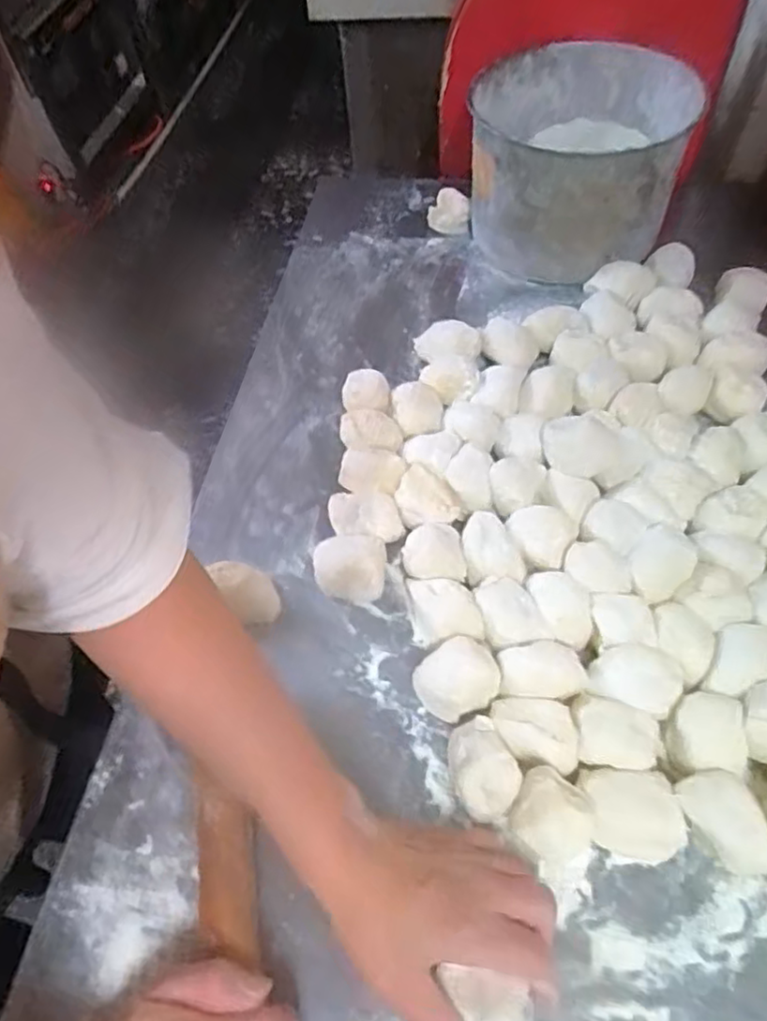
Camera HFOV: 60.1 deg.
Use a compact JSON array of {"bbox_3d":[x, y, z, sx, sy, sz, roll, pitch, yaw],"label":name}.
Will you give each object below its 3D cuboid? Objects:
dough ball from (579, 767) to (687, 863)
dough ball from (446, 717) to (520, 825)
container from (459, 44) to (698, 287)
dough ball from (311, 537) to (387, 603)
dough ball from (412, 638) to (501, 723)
[{"bbox_3d":[0.146,0.178,0.390,0.054,0.036,0.045,4,57,7],"label":"dough ball"},{"bbox_3d":[0.061,0.160,0.412,0.037,0.037,0.056,-13,56,-4],"label":"dough ball"},{"bbox_3d":[0.185,-0.346,0.643,0.192,0.136,0.208,9,57,10],"label":"container"},{"bbox_3d":[-0.027,0.042,0.502,0.056,0.037,0.042,7,57,9],"label":"dough ball"},{"bbox_3d":[0.049,0.111,0.441,0.052,0.040,0.042,-18,57,-7],"label":"dough ball"}]

